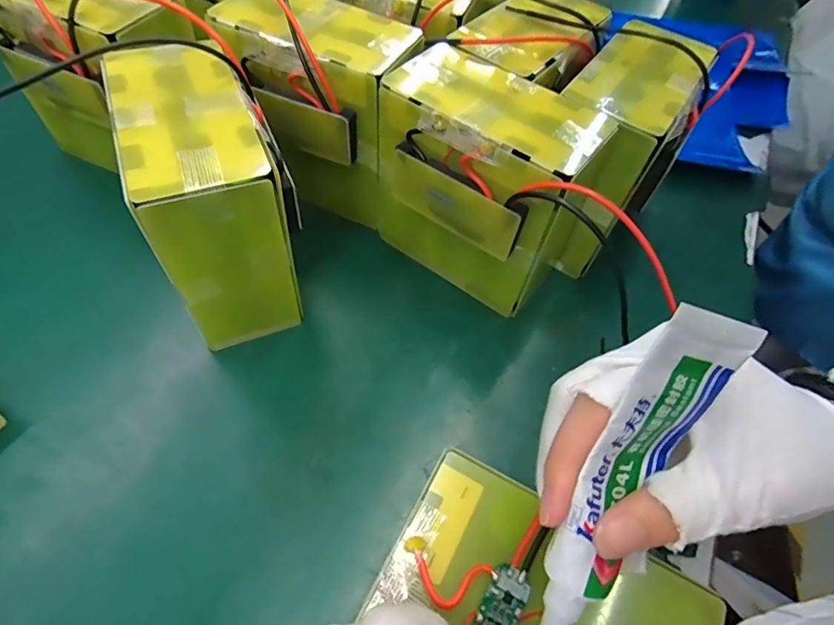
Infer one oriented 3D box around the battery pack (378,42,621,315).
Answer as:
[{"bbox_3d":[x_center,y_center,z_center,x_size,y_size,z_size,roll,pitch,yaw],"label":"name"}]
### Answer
[{"bbox_3d":[0.038,-0.091,0.359,0.168,0.151,0.090,35,58,18],"label":"battery pack"}]

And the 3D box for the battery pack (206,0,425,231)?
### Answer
[{"bbox_3d":[-0.078,-0.158,0.384,0.140,0.141,0.096,23,58,9],"label":"battery pack"}]

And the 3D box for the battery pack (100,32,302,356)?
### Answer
[{"bbox_3d":[-0.133,-0.070,0.331,0.082,0.156,0.133,-17,58,-18],"label":"battery pack"}]

